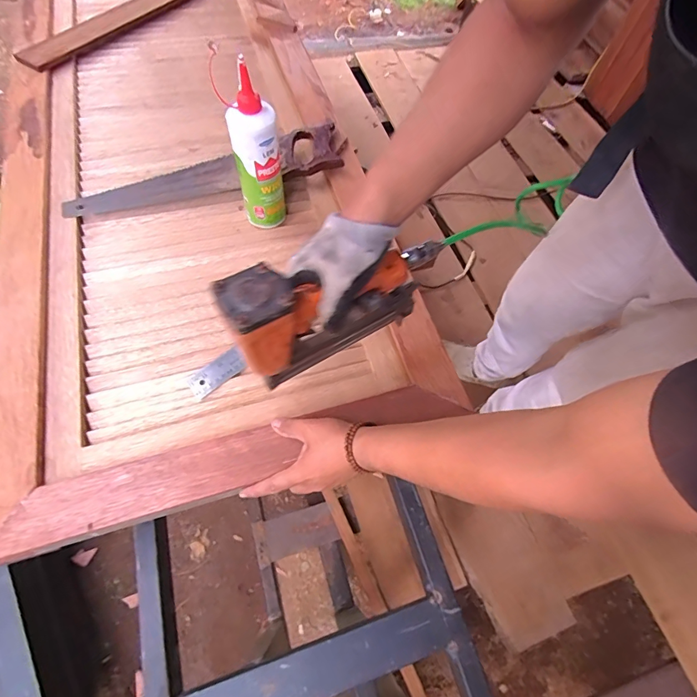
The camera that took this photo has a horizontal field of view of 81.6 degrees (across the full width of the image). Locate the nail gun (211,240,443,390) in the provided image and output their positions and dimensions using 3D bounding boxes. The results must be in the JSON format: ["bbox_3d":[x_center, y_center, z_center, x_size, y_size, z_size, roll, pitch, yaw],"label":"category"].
[{"bbox_3d":[-0.003,-0.043,0.426,0.242,0.154,0.053,-26,64,-19],"label":"nail gun"}]

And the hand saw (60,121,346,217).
[{"bbox_3d":[-0.241,-0.317,0.712,0.490,0.049,0.119,-15,65,-12],"label":"hand saw"}]

